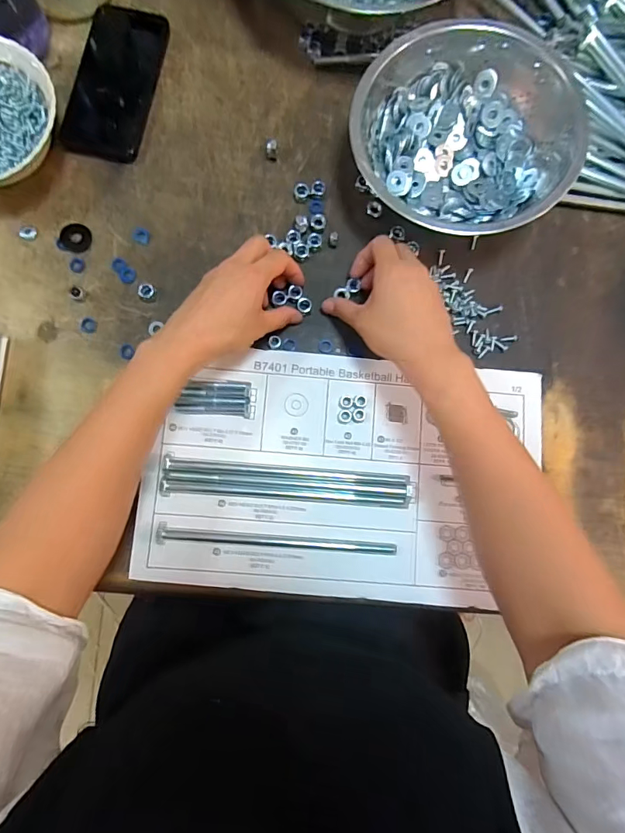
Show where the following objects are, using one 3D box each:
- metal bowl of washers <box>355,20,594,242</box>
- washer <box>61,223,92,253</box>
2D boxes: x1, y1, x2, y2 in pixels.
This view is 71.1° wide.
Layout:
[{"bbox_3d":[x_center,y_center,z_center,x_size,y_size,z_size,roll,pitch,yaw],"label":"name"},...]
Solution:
[{"bbox_3d":[0.142,-0.273,0.426,0.206,0.082,0.184,17,82,-1],"label":"metal bowl of washers"},{"bbox_3d":[-0.237,-0.179,0.437,0.028,0.004,0.031,-37,86,-7],"label":"washer"}]

